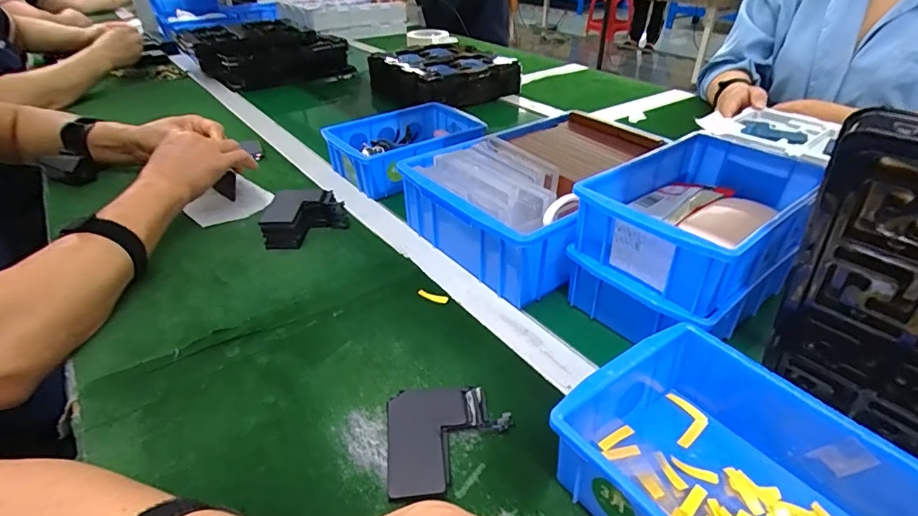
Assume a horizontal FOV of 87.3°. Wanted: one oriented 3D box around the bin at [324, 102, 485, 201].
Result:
[{"bbox_3d":[-0.070,-0.160,0.697,0.214,0.066,0.161,-24,40,-32],"label":"bin"}]

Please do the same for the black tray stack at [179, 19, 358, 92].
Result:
[{"bbox_3d":[-0.482,-0.523,1.194,0.316,0.088,0.333,-25,42,-30],"label":"black tray stack"}]

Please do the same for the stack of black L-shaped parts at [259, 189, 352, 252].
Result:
[{"bbox_3d":[-0.178,-0.051,0.557,0.094,0.042,0.082,-9,35,-14],"label":"stack of black L-shaped parts"}]

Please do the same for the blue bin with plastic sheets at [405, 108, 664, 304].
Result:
[{"bbox_3d":[0.100,-0.069,0.540,0.280,0.086,0.203,-22,39,-29],"label":"blue bin with plastic sheets"}]

